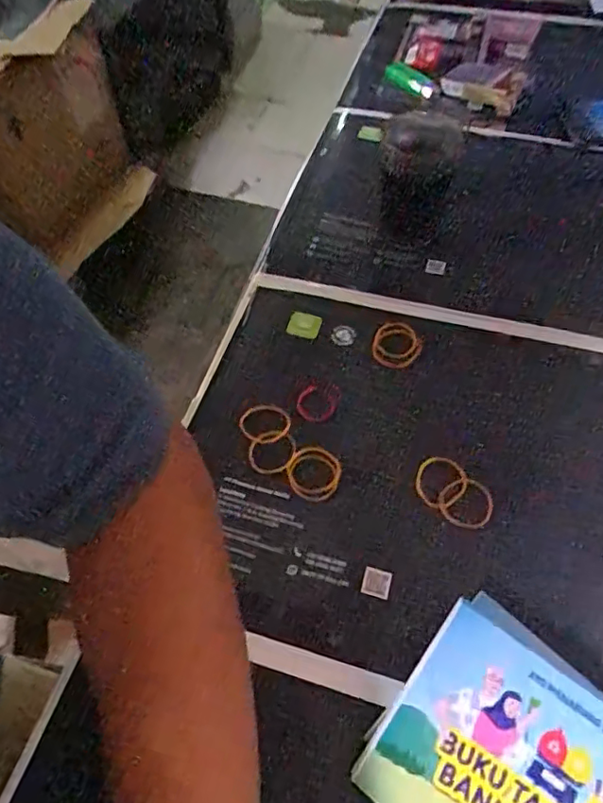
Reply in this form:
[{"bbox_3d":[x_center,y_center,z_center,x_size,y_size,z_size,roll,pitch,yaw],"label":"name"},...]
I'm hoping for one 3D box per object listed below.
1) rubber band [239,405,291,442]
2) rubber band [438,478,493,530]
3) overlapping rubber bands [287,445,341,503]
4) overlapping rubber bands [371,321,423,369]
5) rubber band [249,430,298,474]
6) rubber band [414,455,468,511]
[{"bbox_3d":[-0.027,0.014,0.394,0.037,0.007,0.031,-6,57,-2],"label":"rubber band"},{"bbox_3d":[0.107,0.066,0.358,0.033,0.007,0.032,-1,66,3],"label":"rubber band"},{"bbox_3d":[0.009,0.048,0.369,0.036,0.008,0.035,-1,57,1],"label":"overlapping rubber bands"},{"bbox_3d":[0.072,-0.046,0.426,0.035,0.010,0.042,-18,58,-10],"label":"overlapping rubber bands"},{"bbox_3d":[-0.021,0.034,0.380,0.033,0.004,0.034,-1,57,1],"label":"rubber band"},{"bbox_3d":[0.092,0.053,0.364,0.035,0.006,0.033,0,69,-1],"label":"rubber band"}]

